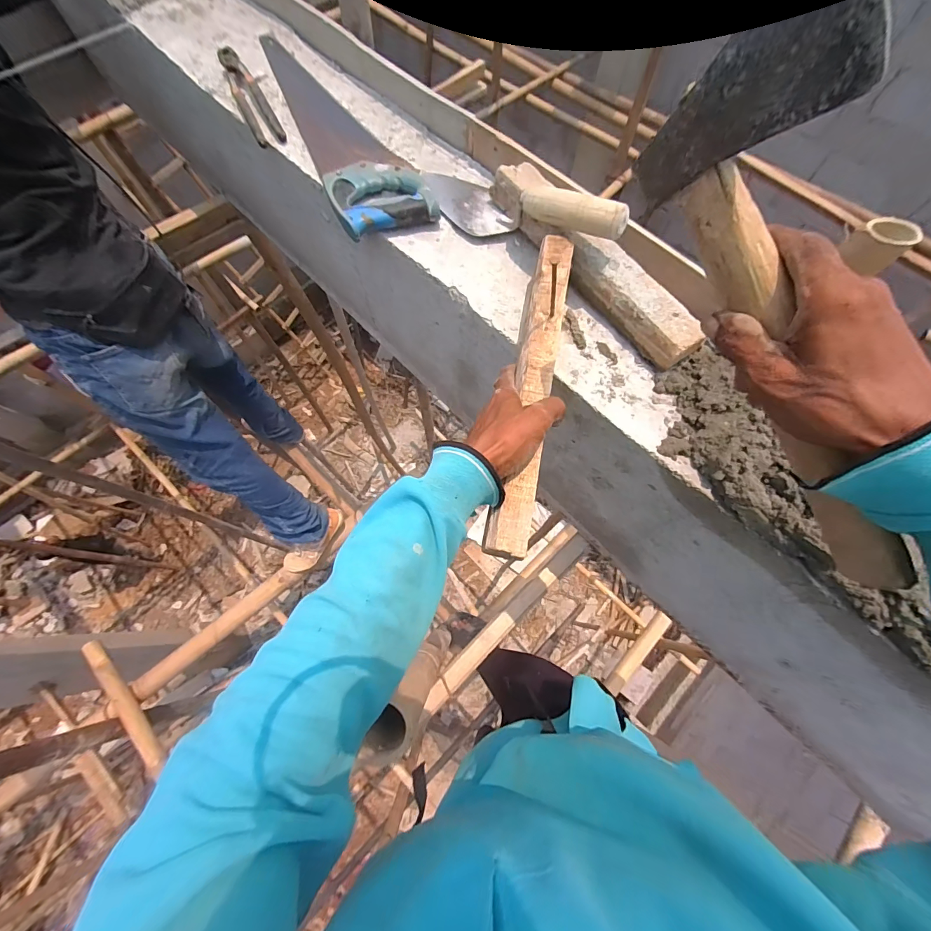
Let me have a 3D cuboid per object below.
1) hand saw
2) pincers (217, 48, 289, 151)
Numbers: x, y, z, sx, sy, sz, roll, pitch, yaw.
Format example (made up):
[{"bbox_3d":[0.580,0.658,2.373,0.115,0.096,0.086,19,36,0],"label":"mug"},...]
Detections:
[{"bbox_3d":[-0.188,-0.505,0.584,0.123,0.031,0.470,-23,72,-9],"label":"hand saw"},{"bbox_3d":[-0.329,-0.561,0.604,0.042,0.021,0.215,-26,73,-10],"label":"pincers"}]

